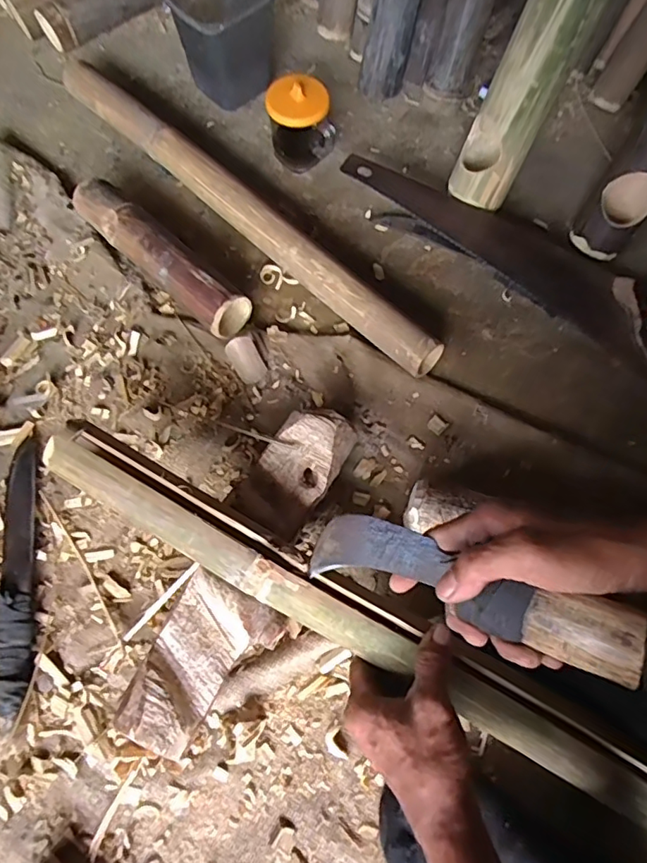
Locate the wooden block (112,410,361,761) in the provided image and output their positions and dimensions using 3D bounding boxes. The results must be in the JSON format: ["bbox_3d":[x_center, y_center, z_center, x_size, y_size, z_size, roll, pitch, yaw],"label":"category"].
[{"bbox_3d":[-0.064,0.125,0.507,0.090,0.061,0.327,23,70,9],"label":"wooden block"}]

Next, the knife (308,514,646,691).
[{"bbox_3d":[0.088,0.105,0.371,0.233,0.030,0.049,14,65,39],"label":"knife"}]

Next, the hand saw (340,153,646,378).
[{"bbox_3d":[0.254,-0.211,0.649,0.511,0.046,0.125,37,73,14],"label":"hand saw"}]

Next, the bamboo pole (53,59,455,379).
[{"bbox_3d":[-0.114,-0.288,0.684,0.651,0.057,0.047,42,74,16],"label":"bamboo pole"}]

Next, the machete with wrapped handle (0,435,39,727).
[{"bbox_3d":[-0.298,0.130,0.526,0.036,0.020,0.267,-8,68,-3],"label":"machete with wrapped handle"}]

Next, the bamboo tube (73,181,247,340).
[{"bbox_3d":[-0.198,-0.212,0.647,0.269,0.052,0.057,41,74,16],"label":"bamboo tube"}]

